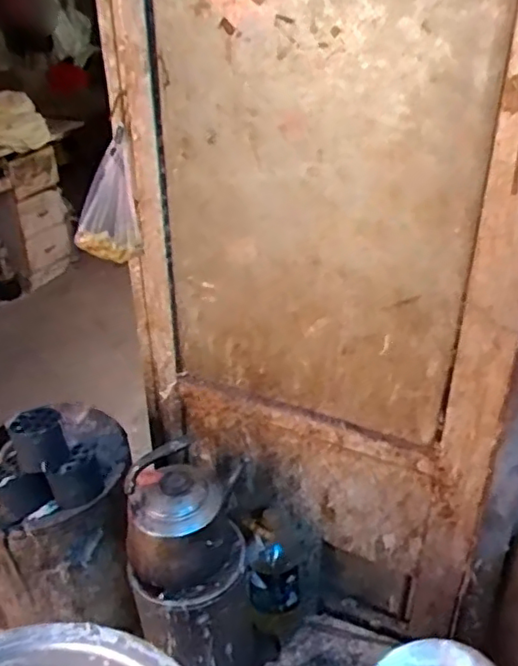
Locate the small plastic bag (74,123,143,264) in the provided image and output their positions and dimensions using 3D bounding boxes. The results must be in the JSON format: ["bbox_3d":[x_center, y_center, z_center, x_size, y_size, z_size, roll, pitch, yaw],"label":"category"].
[{"bbox_3d":[-0.308,-0.259,1.218,0.126,0.228,0.064,-10,31,-16],"label":"small plastic bag"}]

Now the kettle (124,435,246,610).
[{"bbox_3d":[-0.151,0.345,1.220,0.230,0.296,0.218,-2,30,-3],"label":"kettle"}]

